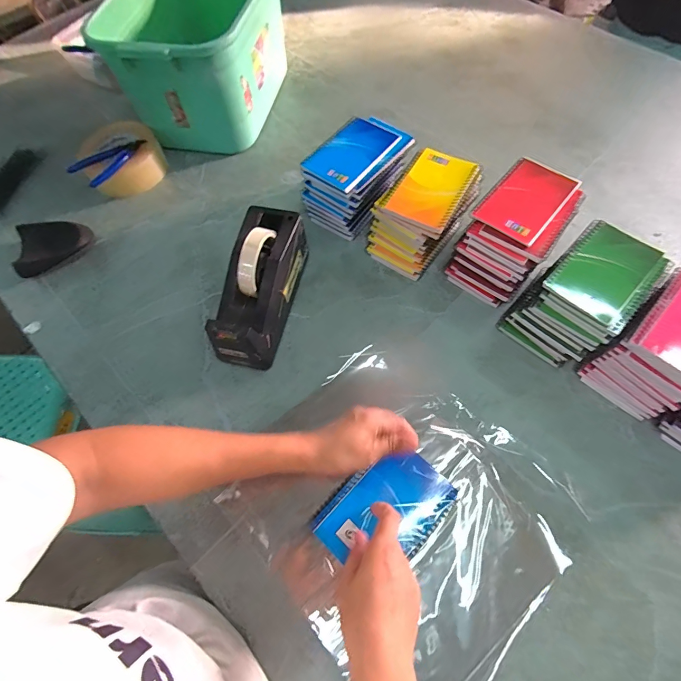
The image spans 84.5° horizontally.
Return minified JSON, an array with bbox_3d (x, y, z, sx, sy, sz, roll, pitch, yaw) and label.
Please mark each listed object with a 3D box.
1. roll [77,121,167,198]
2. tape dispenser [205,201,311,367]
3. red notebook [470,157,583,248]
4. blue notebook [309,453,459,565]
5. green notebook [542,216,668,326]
[{"bbox_3d":[-0.392,-0.326,0.661,0.131,0.058,0.122,-1,66,2],"label":"roll"},{"bbox_3d":[-0.107,-0.075,0.498,0.077,0.125,0.210,10,66,8],"label":"tape dispenser"},{"bbox_3d":[0.243,-0.186,0.493,0.087,0.008,0.132,37,74,20],"label":"red notebook"},{"bbox_3d":[0.046,0.174,0.384,0.128,0.016,0.094,-43,76,-13],"label":"blue notebook"},{"bbox_3d":[0.305,-0.084,0.434,0.082,0.014,0.128,40,74,18],"label":"green notebook"}]

